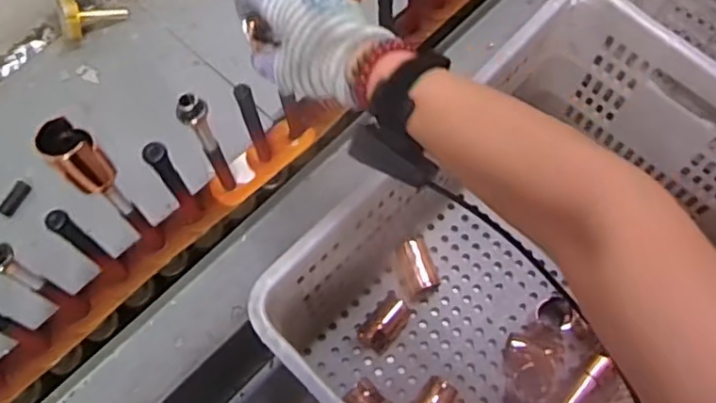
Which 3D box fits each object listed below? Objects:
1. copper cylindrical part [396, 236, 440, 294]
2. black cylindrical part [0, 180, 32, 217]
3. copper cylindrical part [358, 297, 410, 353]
[{"bbox_3d":[0.083,0.086,0.880,0.039,0.032,0.076,-18,67,-9],"label":"copper cylindrical part"},{"bbox_3d":[-0.419,-0.004,0.777,0.014,0.020,0.046,21,67,9],"label":"black cylindrical part"},{"bbox_3d":[0.036,0.161,0.857,0.044,0.037,0.072,36,70,15],"label":"copper cylindrical part"}]

